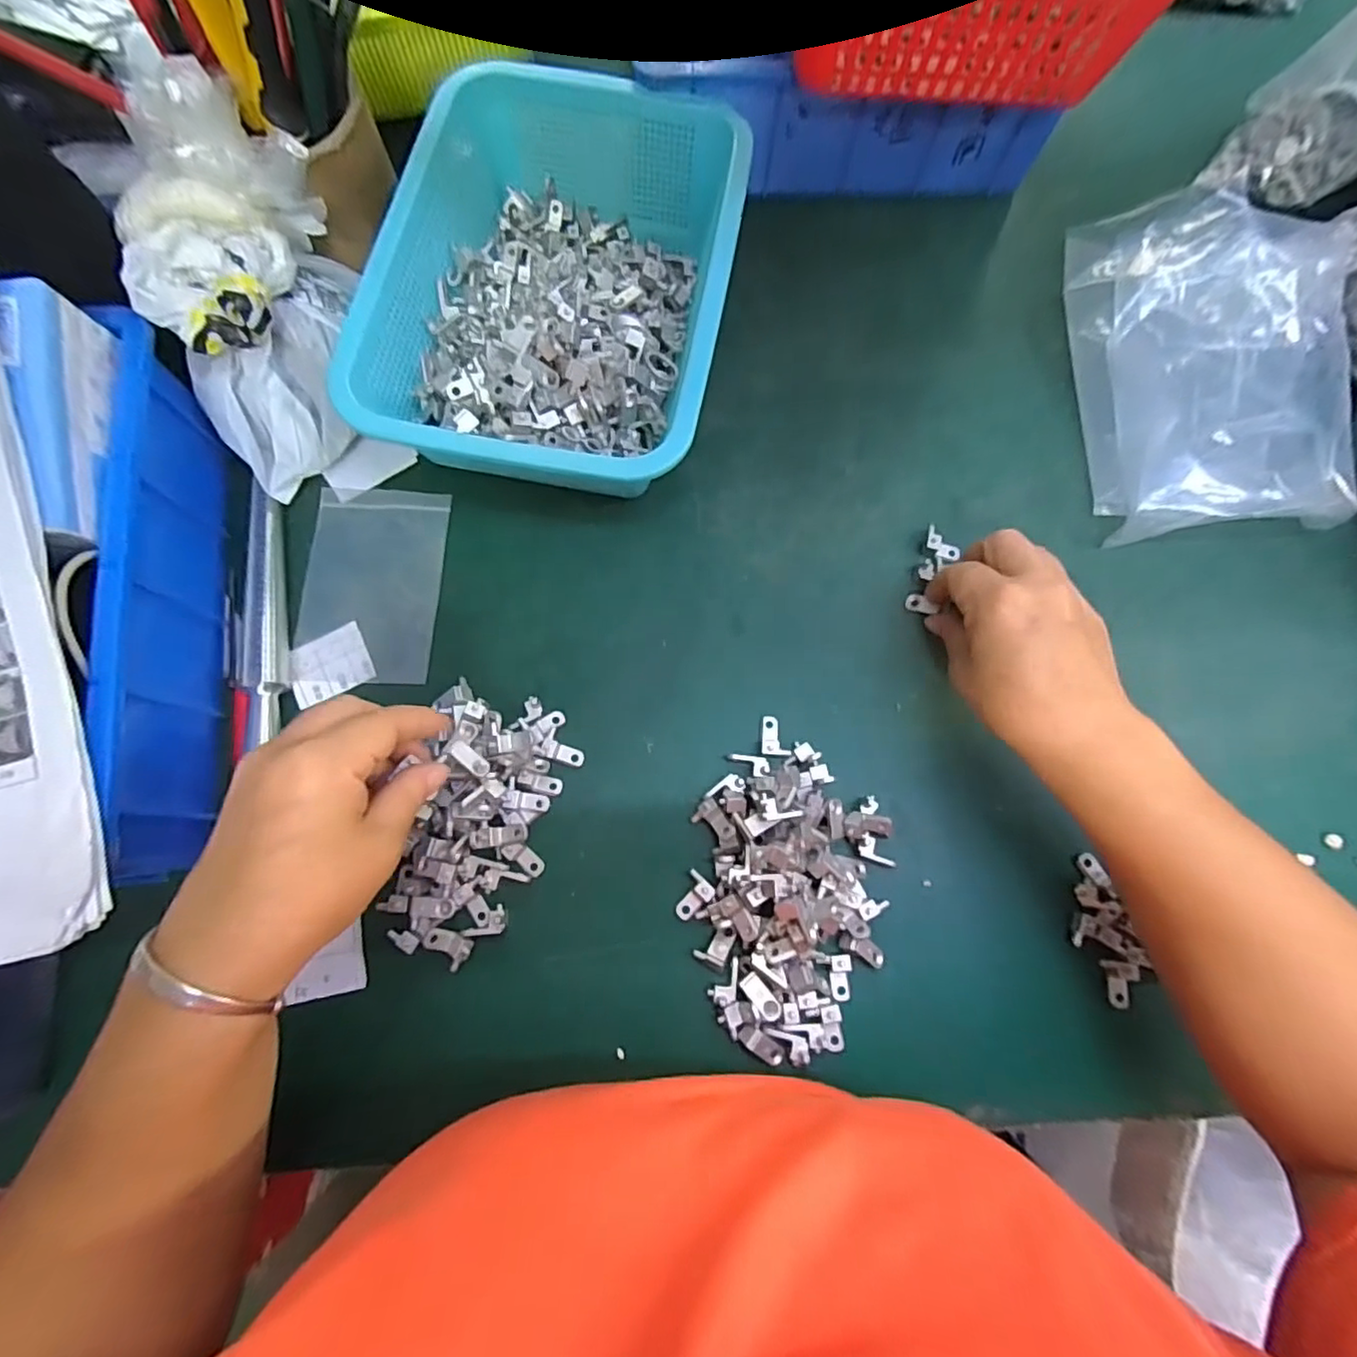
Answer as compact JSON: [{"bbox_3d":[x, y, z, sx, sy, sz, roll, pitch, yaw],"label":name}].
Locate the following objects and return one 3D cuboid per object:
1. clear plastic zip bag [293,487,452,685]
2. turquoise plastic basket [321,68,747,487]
[{"bbox_3d":[-0.182,-0.058,0.362,0.079,0.006,0.119,2,76,0],"label":"clear plastic zip bag"},{"bbox_3d":[-0.066,-0.231,0.370,0.192,0.077,0.259,12,76,3],"label":"turquoise plastic basket"}]

